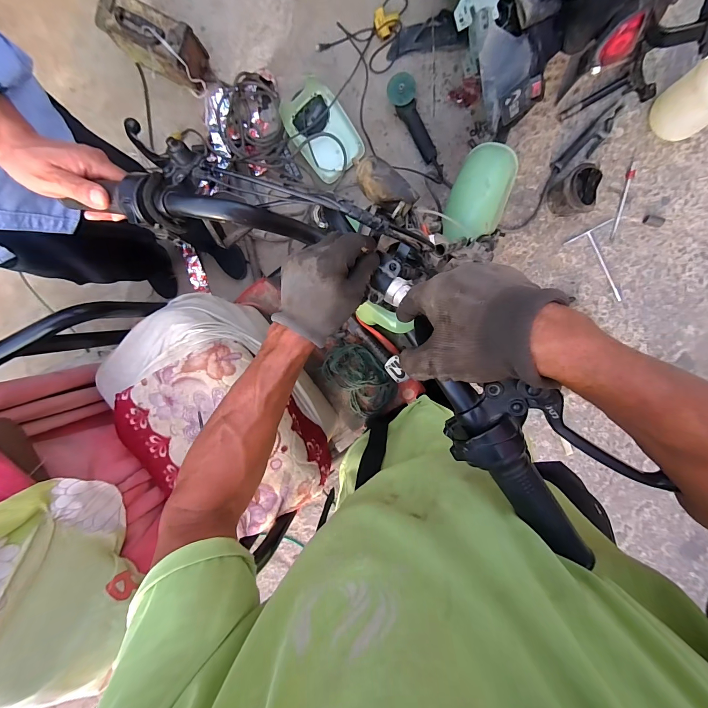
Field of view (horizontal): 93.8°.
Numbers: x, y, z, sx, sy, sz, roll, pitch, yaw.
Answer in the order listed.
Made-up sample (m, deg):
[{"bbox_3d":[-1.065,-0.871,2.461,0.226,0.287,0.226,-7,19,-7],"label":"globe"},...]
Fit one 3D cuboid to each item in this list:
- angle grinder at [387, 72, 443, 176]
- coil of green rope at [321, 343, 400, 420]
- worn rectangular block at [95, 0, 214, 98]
[{"bbox_3d":[0.252,-0.854,1.230,0.107,0.089,0.361,-34,93,10],"label":"angle grinder"},{"bbox_3d":[0.016,0.081,1.044,0.166,0.051,0.249,-38,92,10],"label":"coil of green rope"},{"bbox_3d":[-0.669,-1.077,1.152,0.299,0.198,0.152,28,100,2],"label":"worn rectangular block"}]

